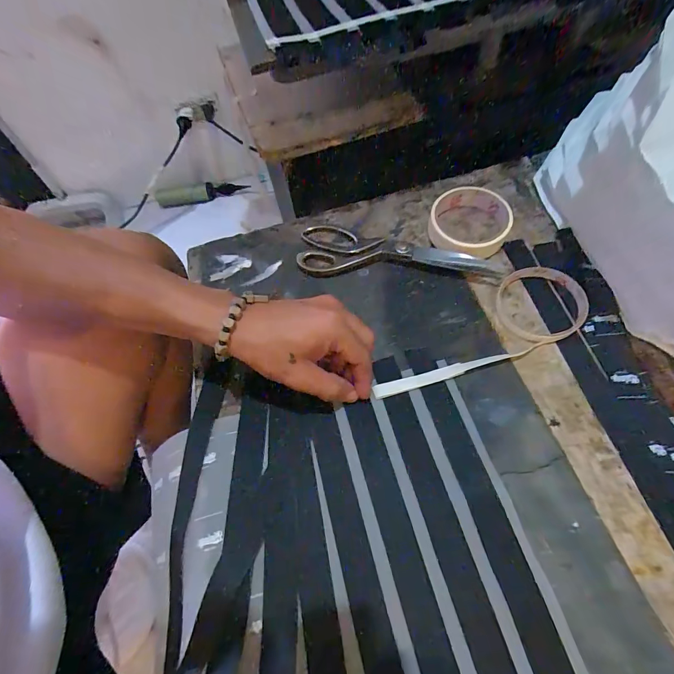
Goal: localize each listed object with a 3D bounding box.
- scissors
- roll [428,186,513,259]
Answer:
[{"bbox_3d":[0.067,-0.103,0.413,0.222,0.013,0.073,2,60,5],"label":"scissors"},{"bbox_3d":[0.151,-0.132,0.408,0.085,0.030,0.094,12,62,11],"label":"roll"}]

